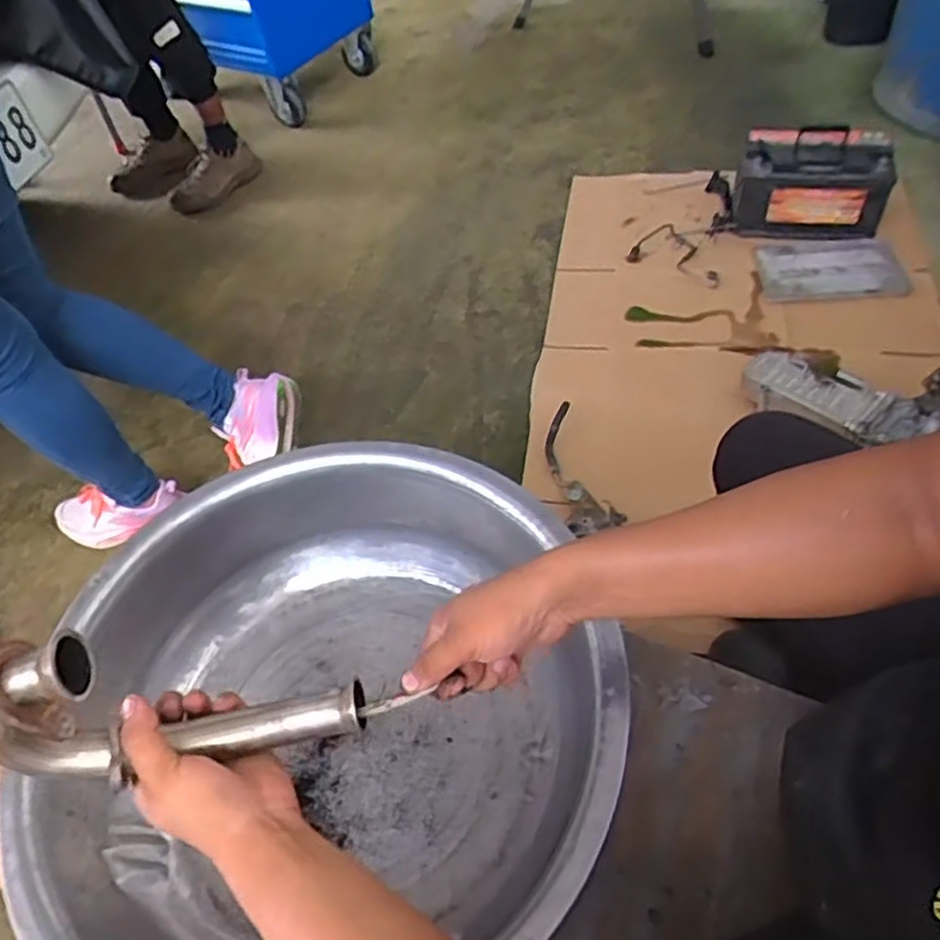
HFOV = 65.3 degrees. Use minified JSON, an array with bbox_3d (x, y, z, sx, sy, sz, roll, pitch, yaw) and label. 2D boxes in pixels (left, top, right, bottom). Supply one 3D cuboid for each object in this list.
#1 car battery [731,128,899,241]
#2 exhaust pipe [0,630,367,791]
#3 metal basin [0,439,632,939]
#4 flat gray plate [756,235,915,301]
[{"bbox_3d":[0.755,-0.646,1.642,0.313,0.201,0.181,3,52,10],"label":"car battery"},{"bbox_3d":[-0.197,0.169,0.485,0.234,0.104,0.053,18,45,-27],"label":"exhaust pipe"},{"bbox_3d":[-0.120,0.224,0.663,0.487,0.162,0.495,-3,51,3],"label":"metal basin"},{"bbox_3d":[0.771,-0.437,1.576,0.274,0.032,0.193,-2,51,4],"label":"flat gray plate"}]

